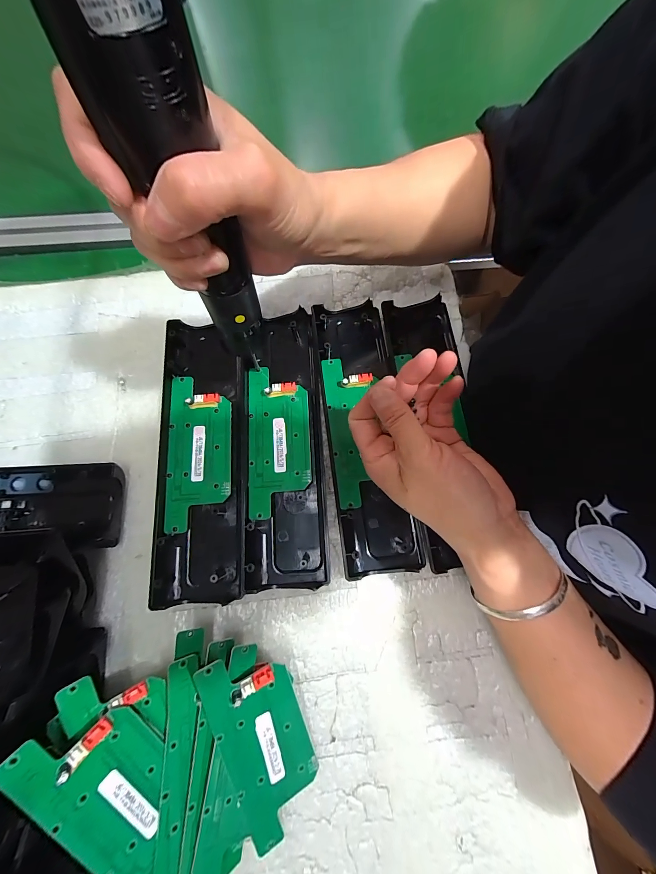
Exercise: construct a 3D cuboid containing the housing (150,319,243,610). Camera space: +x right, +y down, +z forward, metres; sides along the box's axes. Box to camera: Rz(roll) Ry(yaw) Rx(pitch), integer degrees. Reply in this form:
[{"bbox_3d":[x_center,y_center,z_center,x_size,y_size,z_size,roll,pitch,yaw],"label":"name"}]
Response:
[{"bbox_3d":[-0.113,0.014,0.265,0.071,0.025,0.237,-4,77,-2],"label":"housing"}]

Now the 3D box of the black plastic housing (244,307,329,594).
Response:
[{"bbox_3d":[-0.039,0.001,0.274,0.067,0.014,0.243,-2,76,-1],"label":"black plastic housing"}]

